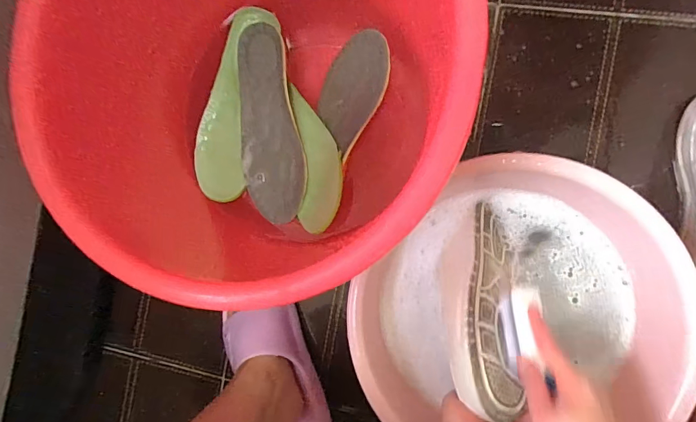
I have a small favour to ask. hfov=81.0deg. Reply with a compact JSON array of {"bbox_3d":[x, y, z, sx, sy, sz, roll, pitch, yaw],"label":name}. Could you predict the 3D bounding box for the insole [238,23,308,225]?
[{"bbox_3d":[-0.091,-0.099,0.470,0.071,0.020,0.220,-7,89,10],"label":"insole"}]

